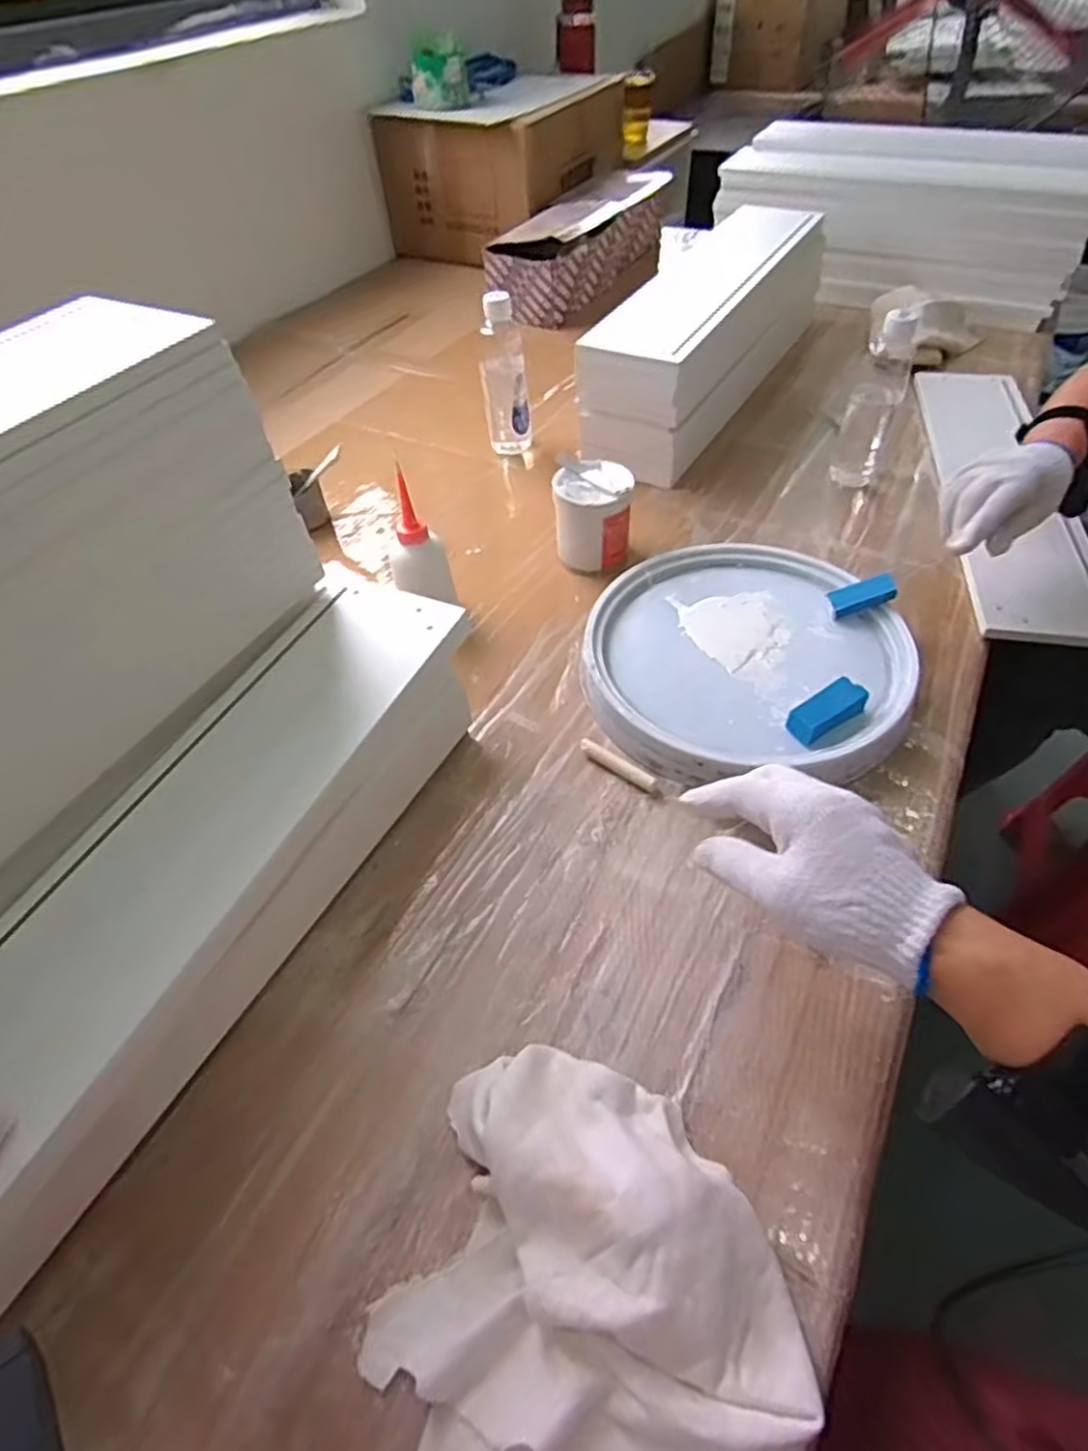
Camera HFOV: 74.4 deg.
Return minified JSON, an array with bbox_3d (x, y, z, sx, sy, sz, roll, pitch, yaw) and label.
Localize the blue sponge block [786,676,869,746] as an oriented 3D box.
[{"bbox_3d":[0.237,-0.011,0.603,0.068,0.030,0.030,-28,57,-21],"label":"blue sponge block"}]

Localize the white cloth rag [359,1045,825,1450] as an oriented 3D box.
[{"bbox_3d":[0.028,0.291,0.369,0.208,0.075,0.197,17,53,18],"label":"white cloth rag"}]

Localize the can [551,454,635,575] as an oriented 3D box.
[{"bbox_3d":[0.055,-0.229,0.778,0.082,0.091,0.095,0,50,5],"label":"can"}]

